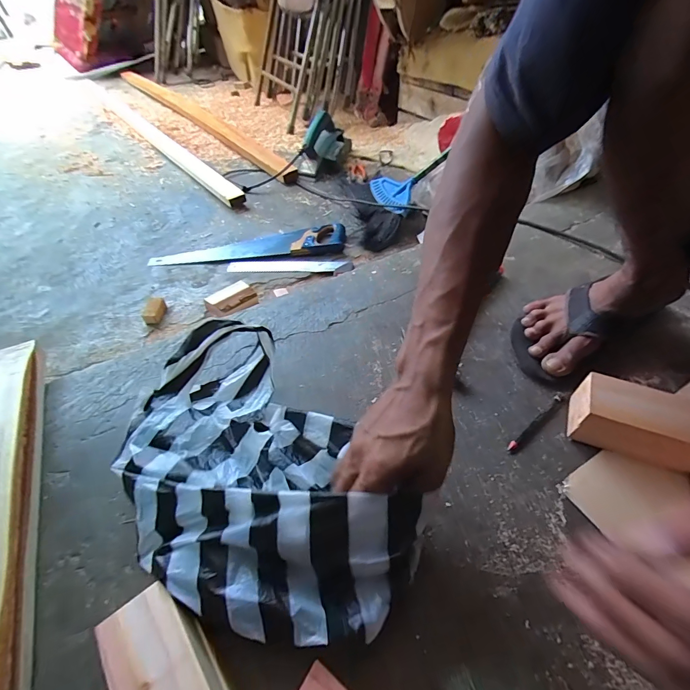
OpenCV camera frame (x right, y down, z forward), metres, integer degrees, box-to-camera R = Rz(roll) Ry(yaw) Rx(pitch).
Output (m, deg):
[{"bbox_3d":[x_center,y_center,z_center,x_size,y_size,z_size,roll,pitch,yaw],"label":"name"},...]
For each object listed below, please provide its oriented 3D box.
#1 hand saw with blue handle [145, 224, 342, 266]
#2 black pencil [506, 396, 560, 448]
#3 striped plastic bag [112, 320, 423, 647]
[{"bbox_3d":[-0.240,-0.257,0.912,0.475,0.032,0.101,-6,48,-4],"label":"hand saw with blue handle"},{"bbox_3d":[0.233,0.094,0.442,0.106,0.009,0.009,-32,55,-24],"label":"black pencil"},{"bbox_3d":[-0.089,0.116,0.330,0.197,0.087,0.288,-30,54,-23],"label":"striped plastic bag"}]

